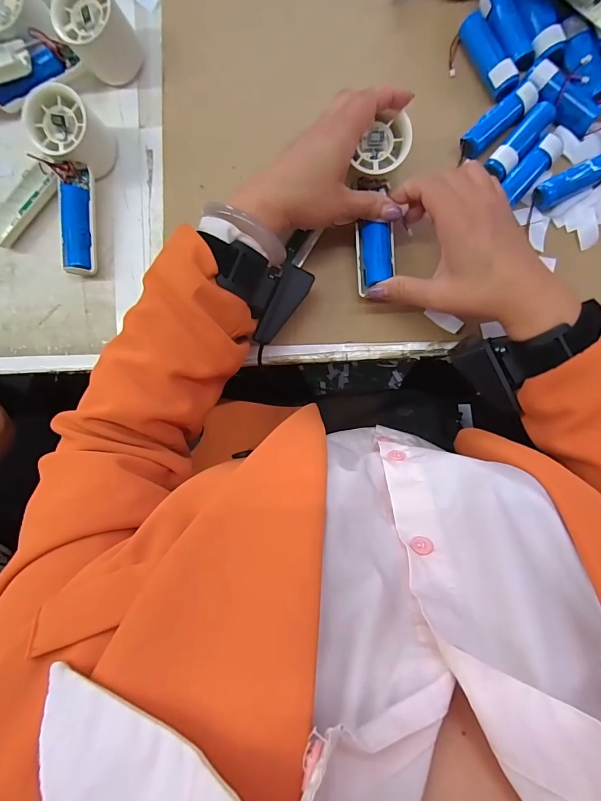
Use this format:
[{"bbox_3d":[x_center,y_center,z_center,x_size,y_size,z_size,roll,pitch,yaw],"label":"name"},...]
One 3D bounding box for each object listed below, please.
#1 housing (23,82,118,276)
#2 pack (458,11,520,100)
[{"bbox_3d":[-0.218,-0.197,0.350,0.058,0.055,0.147,10,90,3],"label":"housing"},{"bbox_3d":[0.169,-0.310,0.338,0.023,0.018,0.081,-22,91,2],"label":"pack"}]

